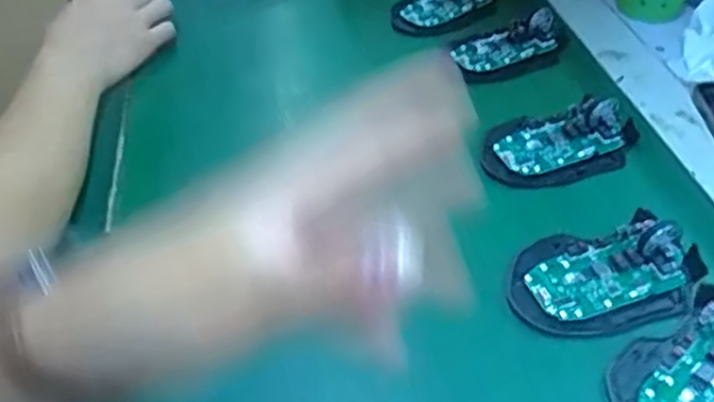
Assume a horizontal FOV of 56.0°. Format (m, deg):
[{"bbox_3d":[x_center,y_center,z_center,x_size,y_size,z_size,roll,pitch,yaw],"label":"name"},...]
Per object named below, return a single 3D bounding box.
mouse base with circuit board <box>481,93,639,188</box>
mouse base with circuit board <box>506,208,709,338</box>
[{"bbox_3d":[0.149,-0.044,0.493,0.115,0.020,0.069,-12,44,-7],"label":"mouse base with circuit board"},{"bbox_3d":[0.148,0.041,0.399,0.113,0.024,0.071,-7,44,-2],"label":"mouse base with circuit board"}]

